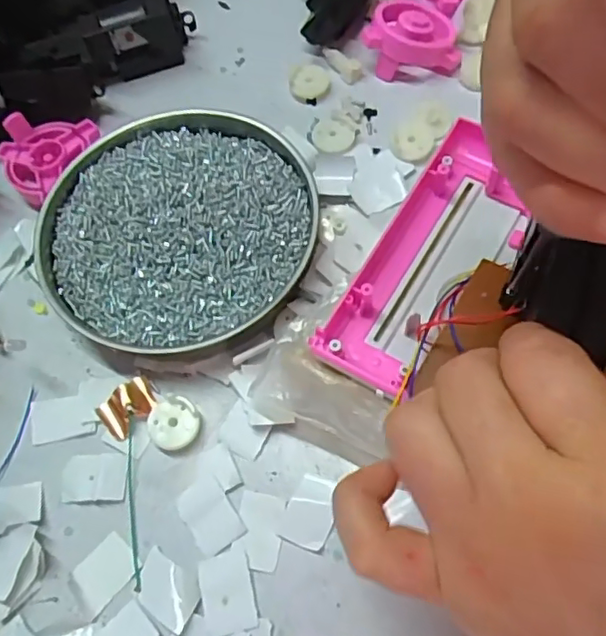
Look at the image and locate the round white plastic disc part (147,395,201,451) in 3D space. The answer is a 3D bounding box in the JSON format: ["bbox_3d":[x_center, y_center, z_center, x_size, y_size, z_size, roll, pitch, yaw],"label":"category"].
[{"bbox_3d":[-0.058,0.047,0.271,0.023,0.007,0.023,-2,65,5],"label":"round white plastic disc part"}]

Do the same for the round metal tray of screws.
[{"bbox_3d":[-0.063,-0.046,0.304,0.136,0.022,0.125,-2,65,5],"label":"round metal tray of screws"}]

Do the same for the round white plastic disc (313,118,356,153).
[{"bbox_3d":[0.016,-0.099,0.332,0.023,0.005,0.020,22,69,15],"label":"round white plastic disc"}]

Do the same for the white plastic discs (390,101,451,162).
[{"bbox_3d":[0.063,-0.102,0.330,0.025,0.006,0.043,34,73,19],"label":"white plastic discs"}]

